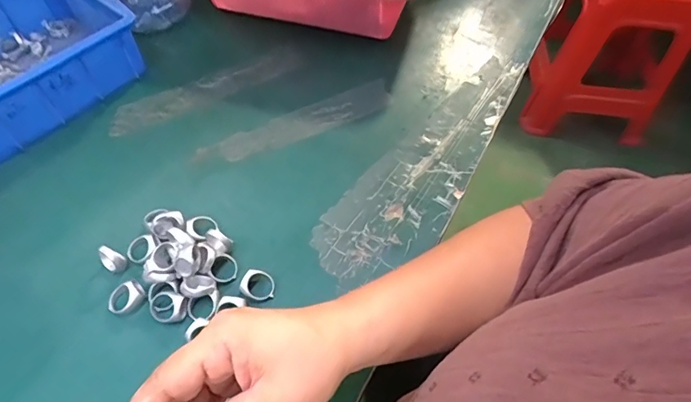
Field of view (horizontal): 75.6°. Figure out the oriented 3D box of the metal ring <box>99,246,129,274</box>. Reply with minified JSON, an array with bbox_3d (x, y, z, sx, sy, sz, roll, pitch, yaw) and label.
[{"bbox_3d":[-0.195,0.049,0.374,0.018,0.028,0.015,36,61,21],"label":"metal ring"}]

